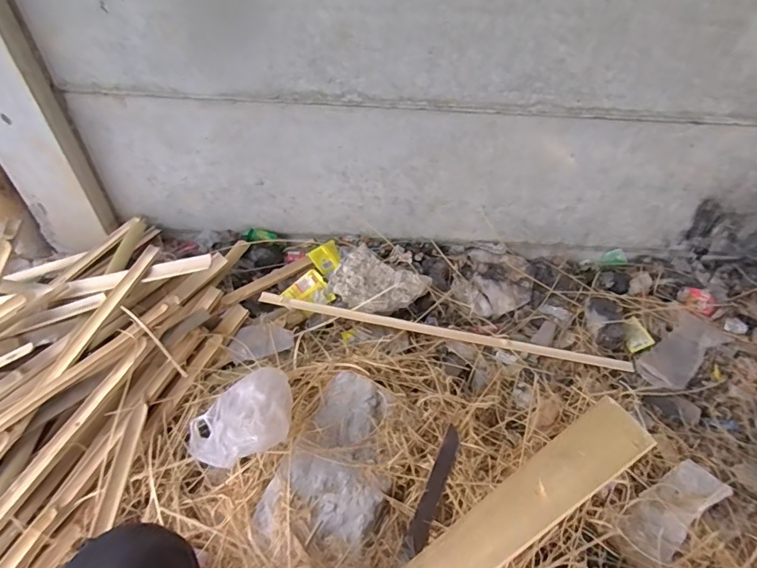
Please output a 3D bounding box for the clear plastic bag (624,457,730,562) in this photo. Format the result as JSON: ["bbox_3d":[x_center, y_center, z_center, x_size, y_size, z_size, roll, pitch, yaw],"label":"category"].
[{"bbox_3d":[0.543,0.413,0.827,0.213,0.030,0.089,-26,53,-25],"label":"clear plastic bag"}]

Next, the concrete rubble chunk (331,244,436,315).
[{"bbox_3d":[0.000,0.000,1.133,0.225,0.063,0.160,20,49,15],"label":"concrete rubble chunk"}]

